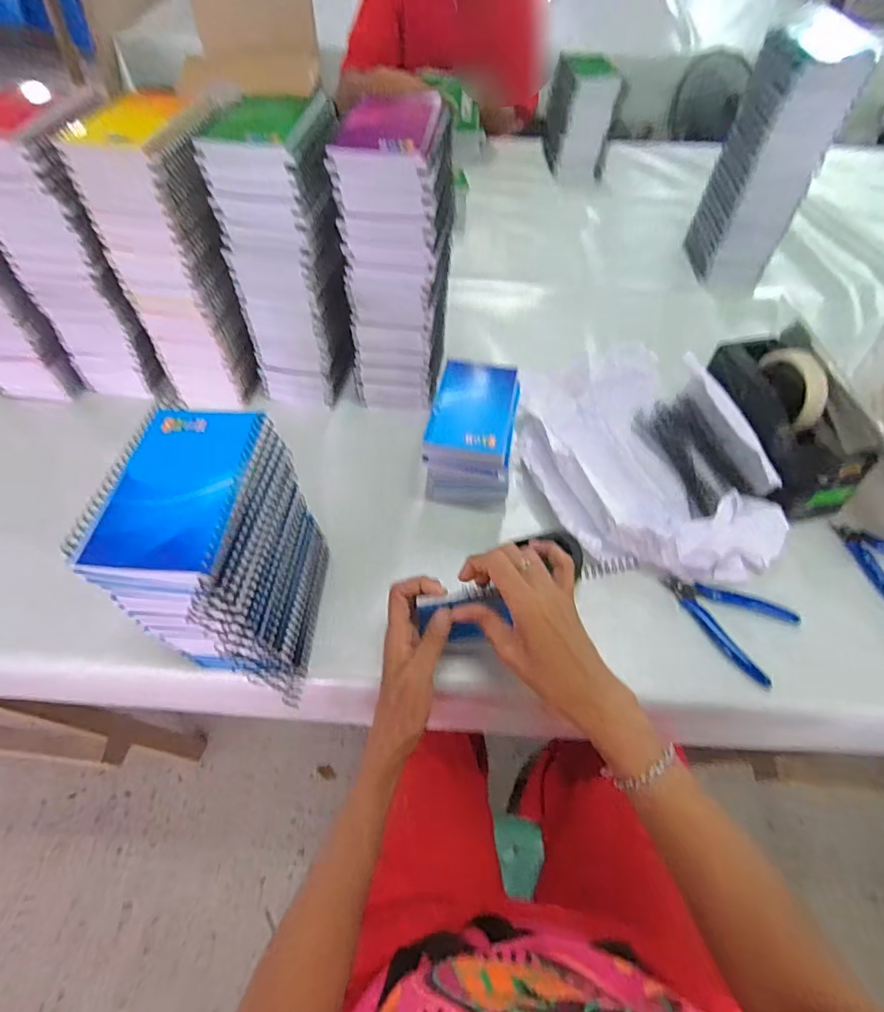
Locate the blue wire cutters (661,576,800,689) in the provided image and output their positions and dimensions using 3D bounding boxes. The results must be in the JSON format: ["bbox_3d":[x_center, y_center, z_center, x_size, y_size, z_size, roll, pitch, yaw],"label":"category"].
[{"bbox_3d":[0.274,0.104,0.496,0.117,0.013,0.088,34,62,21],"label":"blue wire cutters"}]

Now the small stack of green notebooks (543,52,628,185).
[{"bbox_3d":[0.265,-0.755,1.000,0.109,0.179,0.120,-5,55,-4],"label":"small stack of green notebooks"}]

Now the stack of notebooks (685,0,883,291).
[{"bbox_3d":[0.463,-0.481,0.737,0.100,0.297,0.116,-1,55,-1],"label":"stack of notebooks"}]

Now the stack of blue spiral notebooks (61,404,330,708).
[{"bbox_3d":[-0.173,0.047,0.413,0.112,0.199,0.151,2,55,1],"label":"stack of blue spiral notebooks"}]

